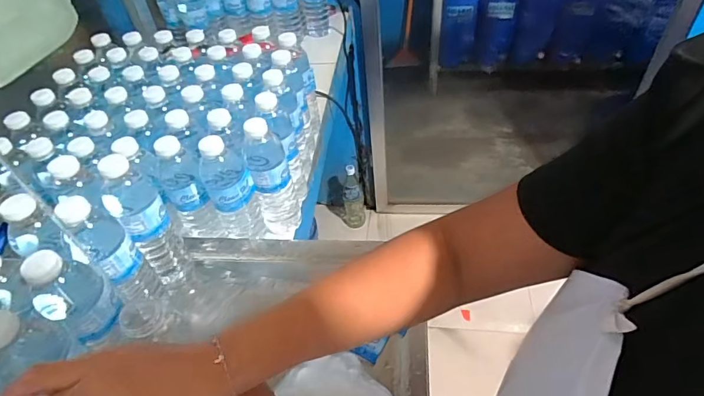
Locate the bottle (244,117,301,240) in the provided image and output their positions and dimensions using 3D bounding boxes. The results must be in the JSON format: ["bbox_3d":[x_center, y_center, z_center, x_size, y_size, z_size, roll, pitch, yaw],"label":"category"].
[{"bbox_3d":[-0.121,-0.023,0.661,0.060,0.217,0.070,-12,47,-4],"label":"bottle"}]

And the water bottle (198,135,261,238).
[{"bbox_3d":[-0.177,-0.016,0.627,0.067,0.166,0.056,-23,49,-15],"label":"water bottle"}]

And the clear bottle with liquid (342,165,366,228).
[{"bbox_3d":[0.002,-0.011,1.711,0.090,0.286,0.083,-9,47,-1],"label":"clear bottle with liquid"}]

